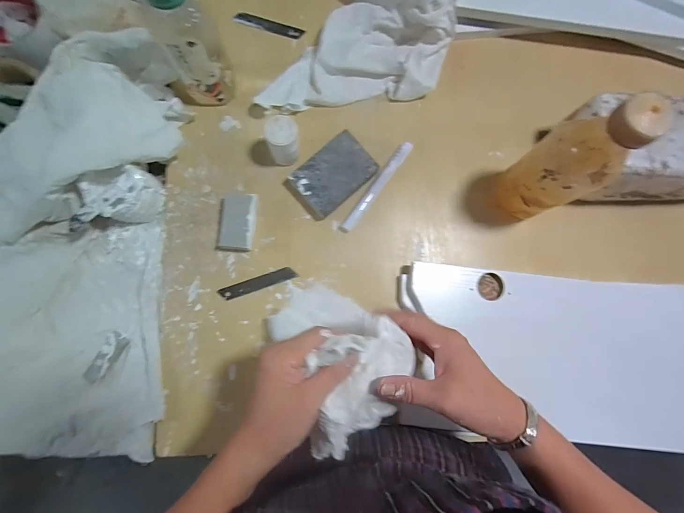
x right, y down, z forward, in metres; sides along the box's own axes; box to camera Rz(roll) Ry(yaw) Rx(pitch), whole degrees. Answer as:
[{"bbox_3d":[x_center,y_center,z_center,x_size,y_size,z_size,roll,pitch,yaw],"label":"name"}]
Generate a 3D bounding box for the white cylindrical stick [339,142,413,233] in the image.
[{"bbox_3d":[0.046,-0.091,0.444,0.017,0.018,0.145,36,84,2],"label":"white cylindrical stick"}]

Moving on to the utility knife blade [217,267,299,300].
[{"bbox_3d":[-0.107,0.034,0.432,0.097,0.004,0.018,-19,85,-4],"label":"utility knife blade"}]

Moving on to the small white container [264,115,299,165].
[{"bbox_3d":[-0.072,-0.142,0.424,0.037,0.069,0.036,0,84,-2],"label":"small white container"}]

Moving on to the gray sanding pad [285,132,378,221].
[{"bbox_3d":[-0.012,-0.104,0.444,0.104,0.028,0.070,-39,87,-6],"label":"gray sanding pad"}]

